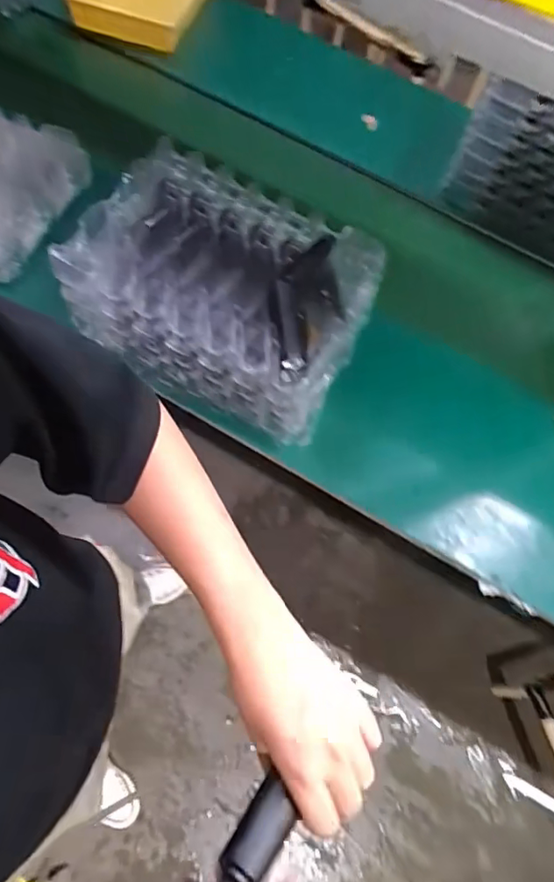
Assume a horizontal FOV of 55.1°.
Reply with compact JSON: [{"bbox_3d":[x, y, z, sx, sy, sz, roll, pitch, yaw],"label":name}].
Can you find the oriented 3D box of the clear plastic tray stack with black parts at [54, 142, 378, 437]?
[{"bbox_3d":[-0.074,-0.215,0.785,0.400,0.161,0.278,26,66,5],"label":"clear plastic tray stack with black parts"}]

